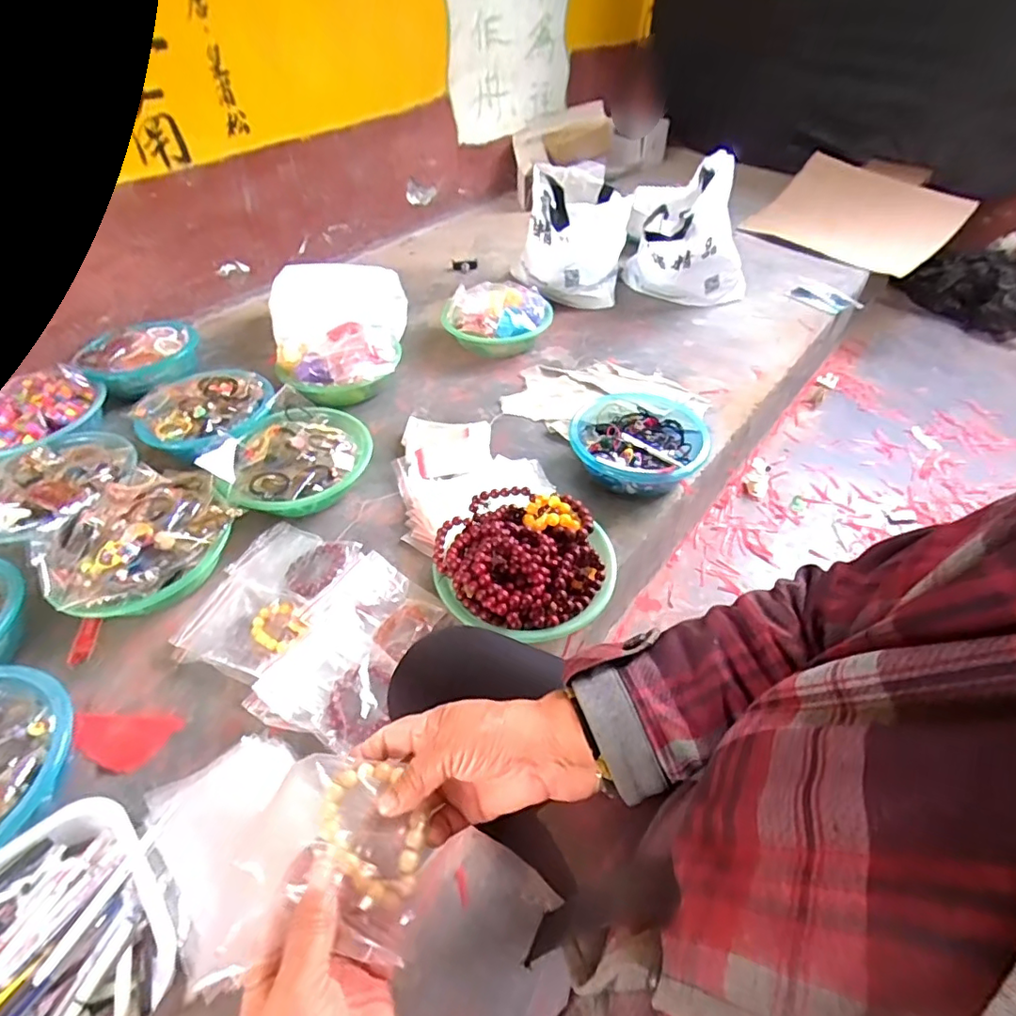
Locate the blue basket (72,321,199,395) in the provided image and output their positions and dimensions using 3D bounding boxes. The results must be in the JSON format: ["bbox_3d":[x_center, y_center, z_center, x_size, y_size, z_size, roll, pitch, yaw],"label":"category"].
[{"bbox_3d":[-0.750,-0.312,1.138,0.213,0.062,0.206,-21,48,-17],"label":"blue basket"}]

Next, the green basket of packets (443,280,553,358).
[{"bbox_3d":[-0.024,-0.421,1.214,0.226,0.124,0.210,-6,45,-4],"label":"green basket of packets"}]

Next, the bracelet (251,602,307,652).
[{"bbox_3d":[-0.298,0.152,0.716,0.076,0.008,0.055,32,54,29],"label":"bracelet"}]

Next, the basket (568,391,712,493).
[{"bbox_3d":[0.211,-0.117,0.960,0.241,0.081,0.252,-1,45,1],"label":"basket"}]

